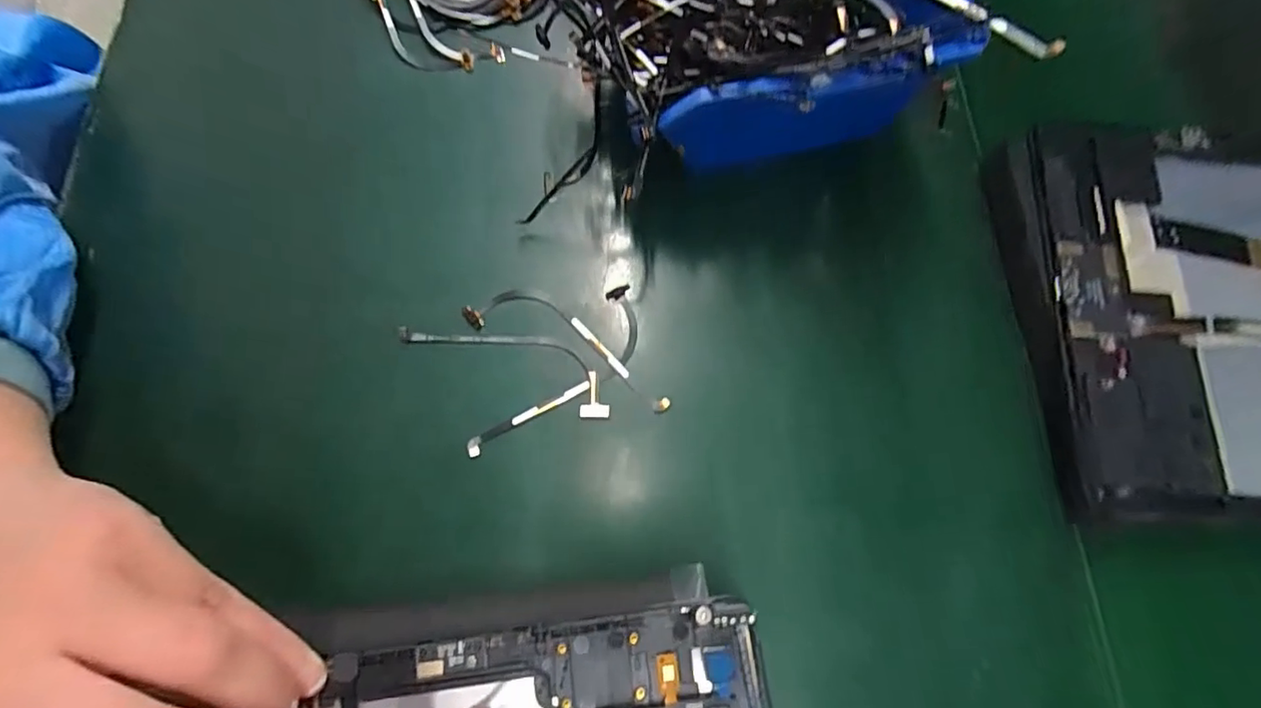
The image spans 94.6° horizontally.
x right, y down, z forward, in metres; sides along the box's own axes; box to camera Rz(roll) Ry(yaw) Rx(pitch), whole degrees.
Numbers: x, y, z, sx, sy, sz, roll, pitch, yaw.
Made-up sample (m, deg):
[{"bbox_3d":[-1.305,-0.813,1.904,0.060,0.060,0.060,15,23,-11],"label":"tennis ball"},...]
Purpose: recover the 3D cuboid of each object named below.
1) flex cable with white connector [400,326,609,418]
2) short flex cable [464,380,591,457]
[{"bbox_3d":[-0.046,0.000,0.225,0.087,0.005,0.024,22,73,7],"label":"flex cable with white connector"},{"bbox_3d":[-0.039,0.023,0.219,0.050,0.004,0.006,-30,74,-9],"label":"short flex cable"}]

